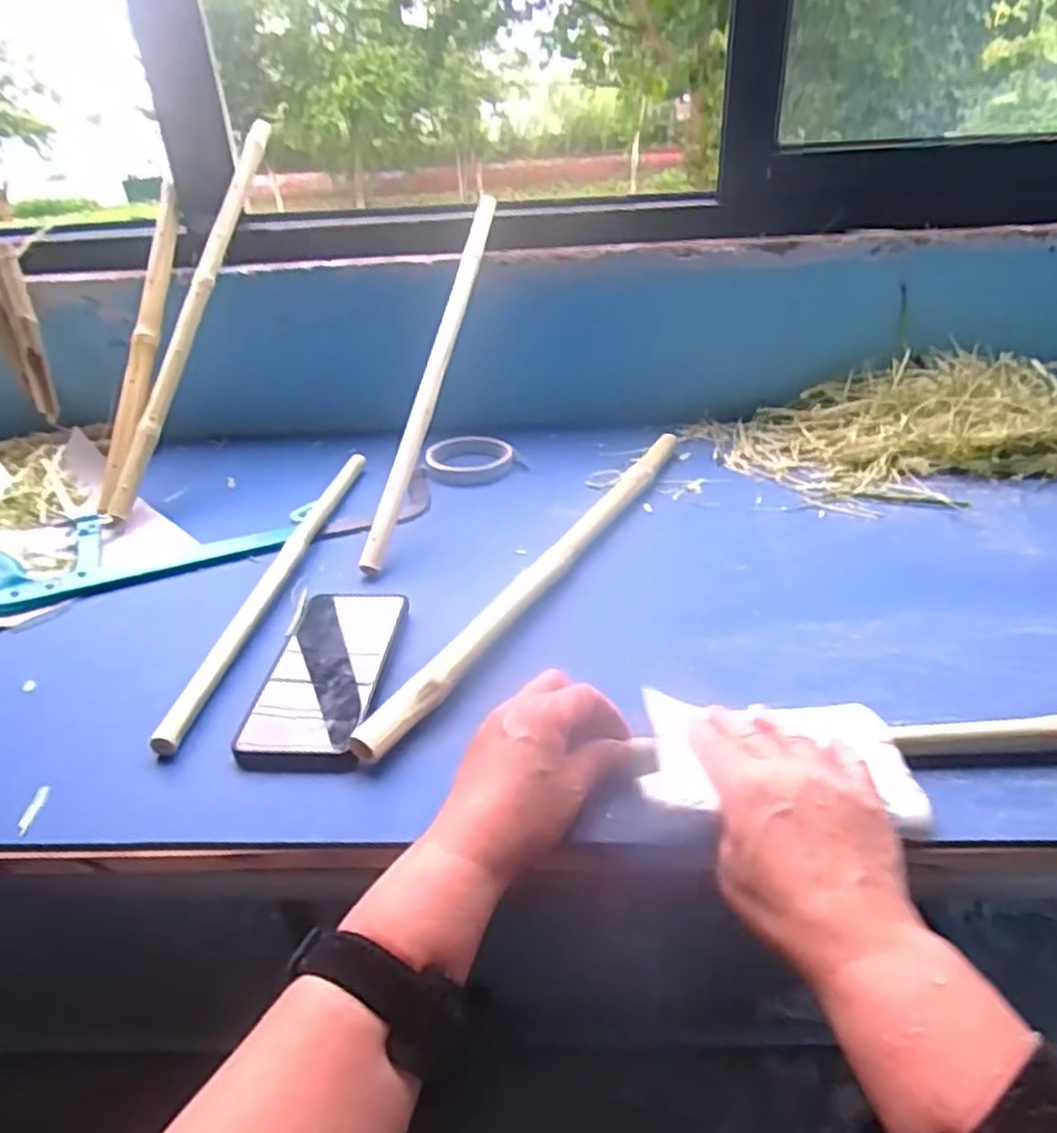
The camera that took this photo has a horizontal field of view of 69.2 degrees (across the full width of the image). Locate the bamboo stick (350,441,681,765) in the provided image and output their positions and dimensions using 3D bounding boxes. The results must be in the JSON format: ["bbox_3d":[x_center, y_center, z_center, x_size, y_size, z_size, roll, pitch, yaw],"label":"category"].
[{"bbox_3d":[0.028,-0.012,0.623,0.026,0.020,0.489,15,37,26],"label":"bamboo stick"}]

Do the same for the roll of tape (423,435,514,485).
[{"bbox_3d":[-0.062,-0.112,0.804,0.090,0.021,0.090,-2,33,1],"label":"roll of tape"}]

